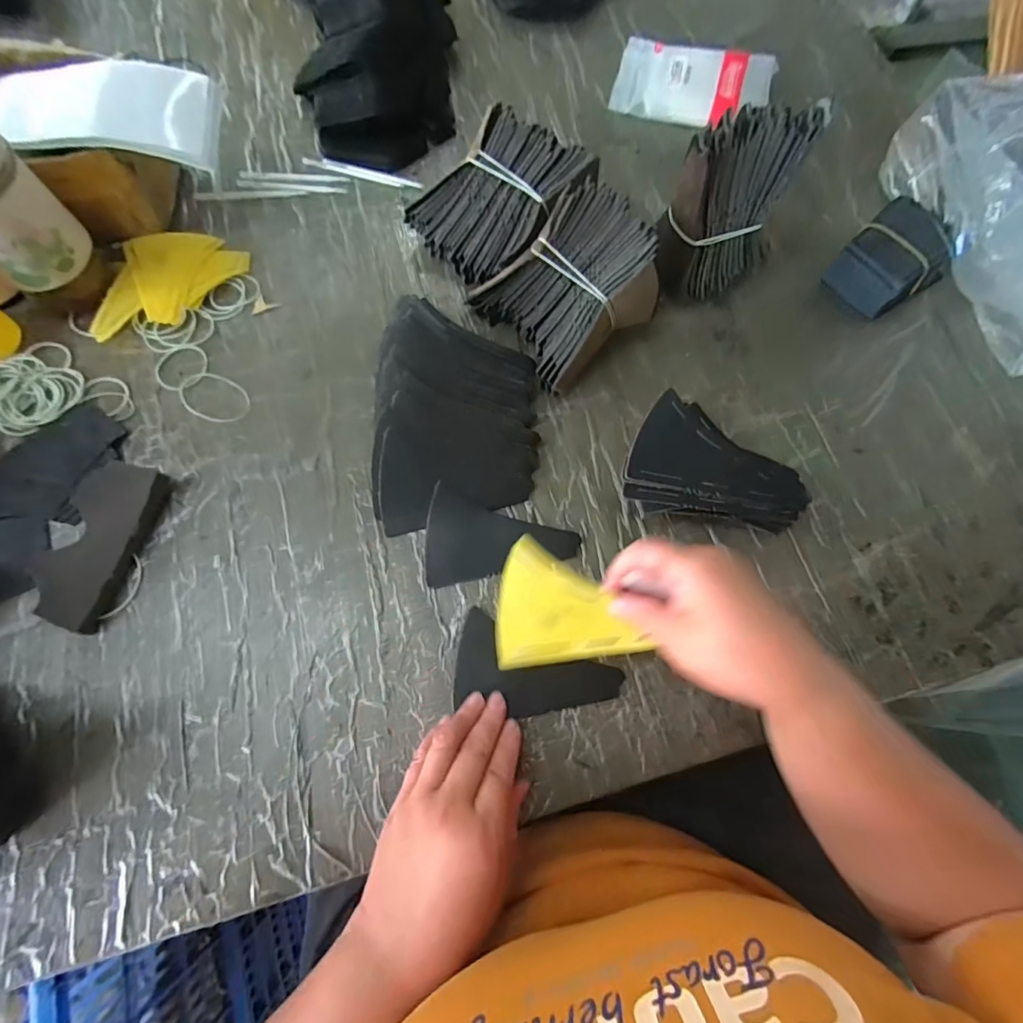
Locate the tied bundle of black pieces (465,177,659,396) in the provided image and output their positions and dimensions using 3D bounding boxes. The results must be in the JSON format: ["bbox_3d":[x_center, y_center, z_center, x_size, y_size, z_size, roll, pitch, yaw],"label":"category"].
[{"bbox_3d":[0.053,-0.198,0.432,0.124,0.087,0.114,-35,77,-12],"label":"tied bundle of black pieces"}]

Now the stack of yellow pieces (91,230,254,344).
[{"bbox_3d":[-0.333,-0.218,0.460,0.097,0.016,0.145,32,74,8],"label":"stack of yellow pieces"}]

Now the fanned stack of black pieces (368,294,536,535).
[{"bbox_3d":[-0.045,-0.083,0.412,0.131,0.049,0.191,2,73,-1],"label":"fanned stack of black pieces"}]

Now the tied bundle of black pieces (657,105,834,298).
[{"bbox_3d":[0.194,-0.267,0.433,0.102,0.131,0.067,-25,75,-9],"label":"tied bundle of black pieces"}]

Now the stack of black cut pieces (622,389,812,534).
[{"bbox_3d":[0.166,-0.041,0.405,0.145,0.047,0.099,7,73,0],"label":"stack of black cut pieces"}]

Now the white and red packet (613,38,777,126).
[{"bbox_3d":[0.207,-0.489,0.561,0.169,0.025,0.113,18,73,4],"label":"white and red packet"}]

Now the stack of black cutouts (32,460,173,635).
[{"bbox_3d":[-0.325,0.022,0.383,0.062,0.018,0.129,15,73,3],"label":"stack of black cutouts"}]

